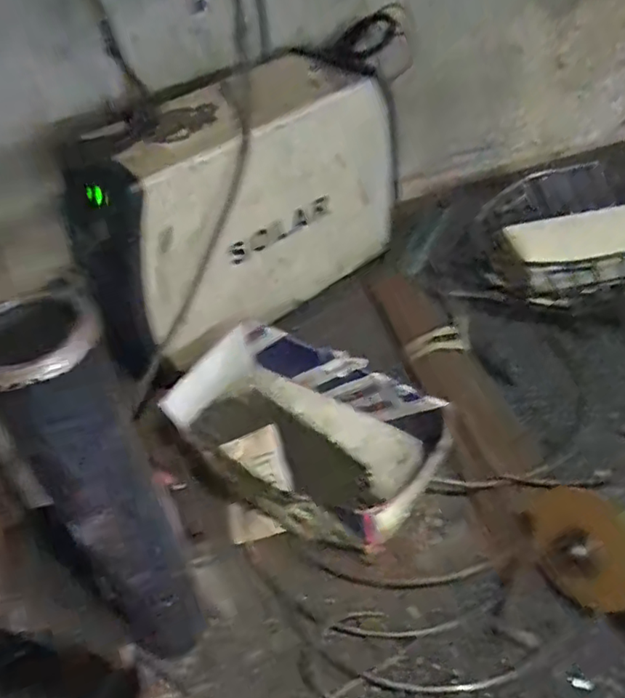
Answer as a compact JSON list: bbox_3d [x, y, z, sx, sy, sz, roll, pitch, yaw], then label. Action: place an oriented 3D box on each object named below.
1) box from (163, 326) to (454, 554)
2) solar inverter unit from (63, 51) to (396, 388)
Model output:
[{"bbox_3d":[-0.009,0.073,0.521,0.232,0.066,0.143,25,52,30],"label":"box"},{"bbox_3d":[-0.083,-0.140,0.608,0.314,0.212,0.150,-30,48,-20],"label":"solar inverter unit"}]

